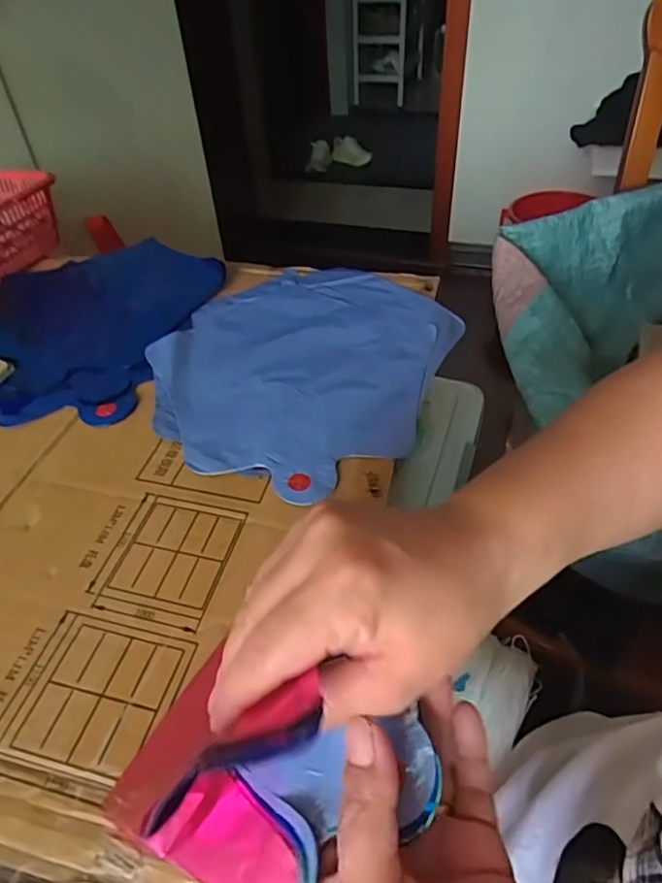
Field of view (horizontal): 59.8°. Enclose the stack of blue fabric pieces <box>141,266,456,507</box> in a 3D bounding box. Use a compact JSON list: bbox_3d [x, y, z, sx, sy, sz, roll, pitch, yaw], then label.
[{"bbox_3d":[-0.026,-0.073,0.479,0.225,0.006,0.273,15,48,19],"label":"stack of blue fabric pieces"}]

